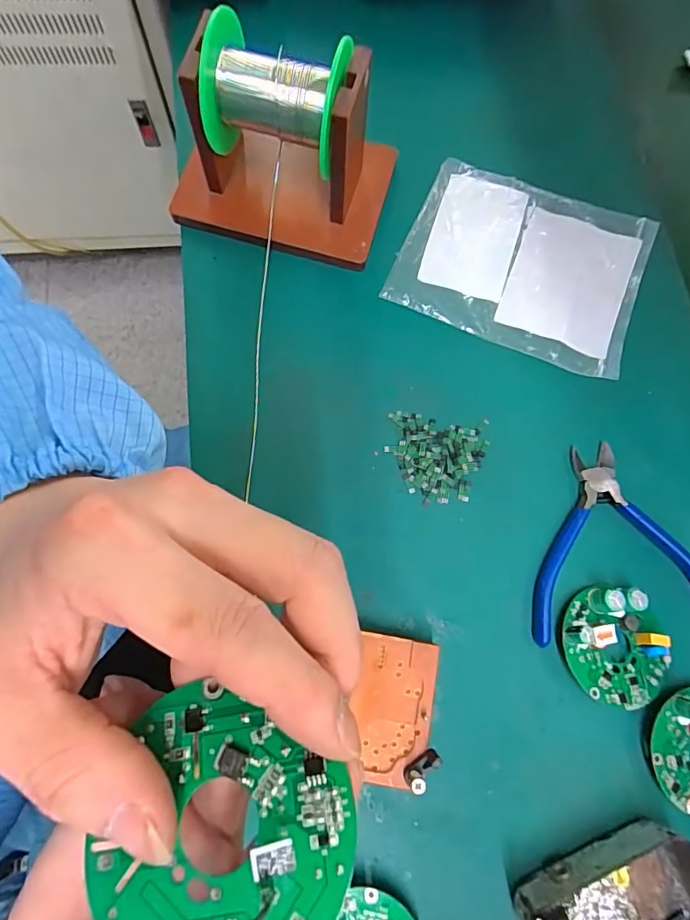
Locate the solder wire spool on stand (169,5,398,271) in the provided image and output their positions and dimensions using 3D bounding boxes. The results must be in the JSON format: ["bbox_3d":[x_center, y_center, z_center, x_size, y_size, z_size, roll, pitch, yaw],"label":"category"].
[{"bbox_3d":[-0.044,-0.202,0.308,0.143,0.093,0.090,15,76,3],"label":"solder wire spool on stand"}]

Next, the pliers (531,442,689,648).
[{"bbox_3d":[0.158,0.046,0.295,0.109,0.008,0.111,-7,76,-2],"label":"pliers"}]

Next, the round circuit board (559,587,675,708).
[{"bbox_3d":[0.153,0.105,0.274,0.056,0.019,0.064,-15,76,-4],"label":"round circuit board"}]

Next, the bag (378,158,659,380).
[{"bbox_3d":[0.123,-0.137,0.340,0.158,0.007,0.127,22,76,5],"label":"bag"}]

